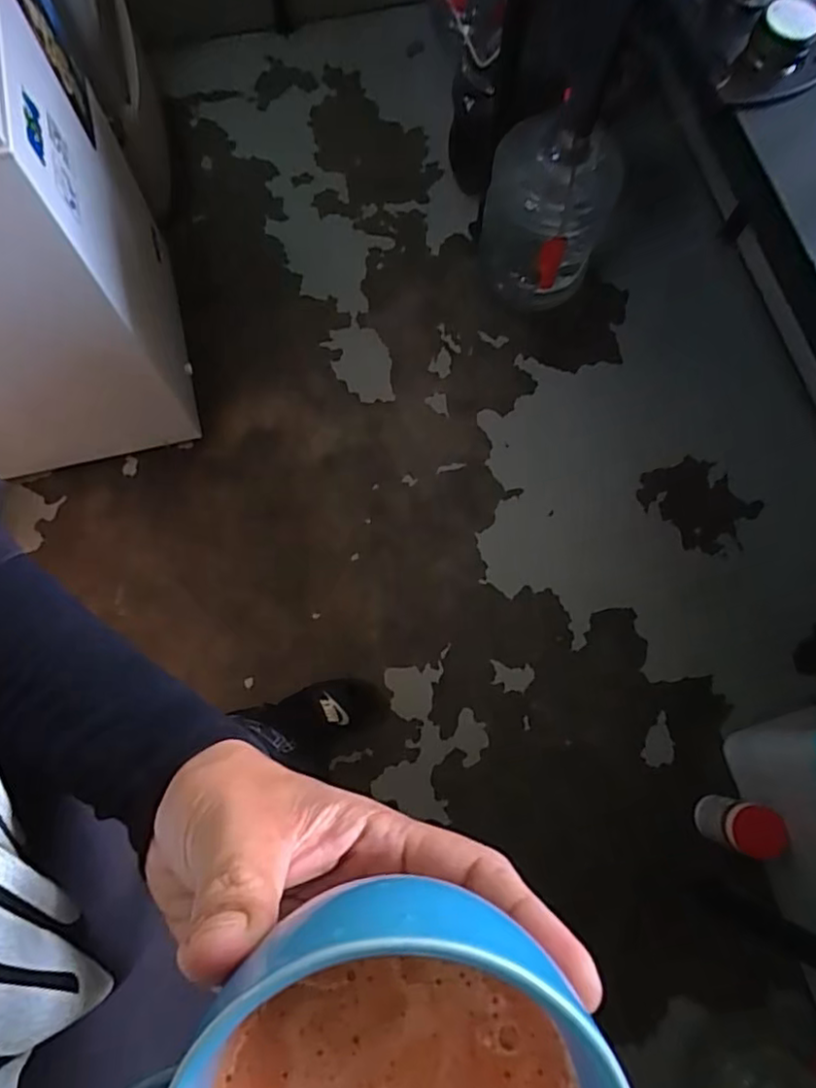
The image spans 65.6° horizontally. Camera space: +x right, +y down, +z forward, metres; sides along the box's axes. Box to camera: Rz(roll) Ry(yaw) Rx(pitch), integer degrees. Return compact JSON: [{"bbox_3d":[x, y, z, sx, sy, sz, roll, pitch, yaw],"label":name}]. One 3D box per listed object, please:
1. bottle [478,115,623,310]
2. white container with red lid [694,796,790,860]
[{"bbox_3d":[0.320,-0.778,1.484,0.250,0.431,0.247,2,74,0],"label":"bottle"},{"bbox_3d":[0.639,0.548,1.236,0.087,0.202,0.089,0,74,0],"label":"white container with red lid"}]

